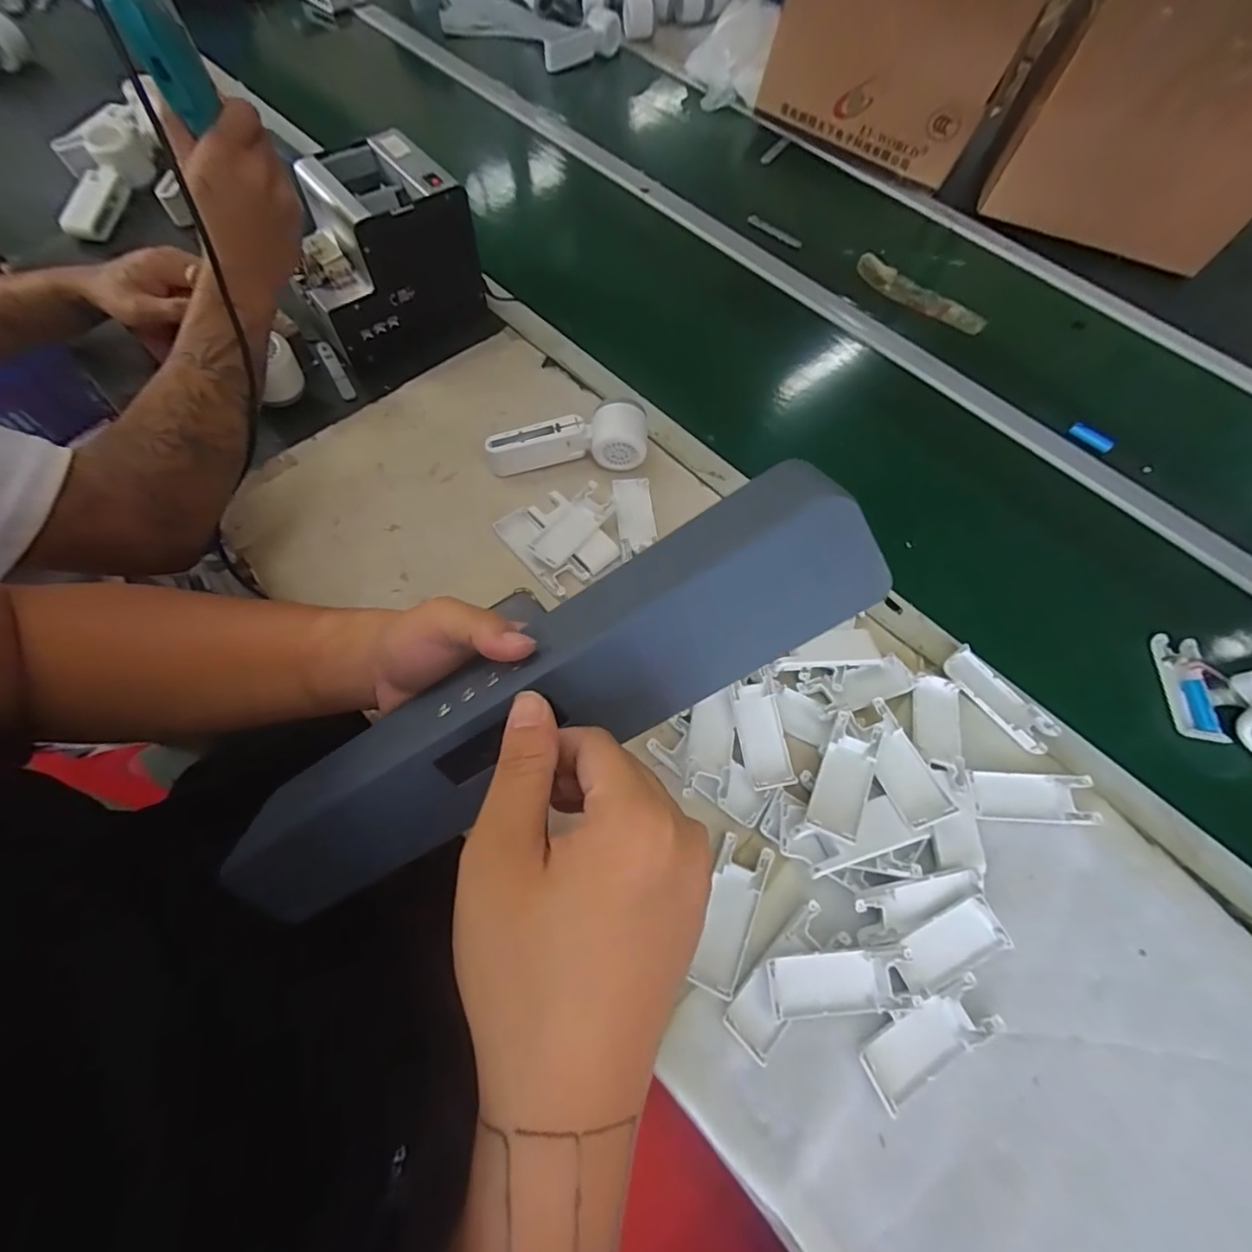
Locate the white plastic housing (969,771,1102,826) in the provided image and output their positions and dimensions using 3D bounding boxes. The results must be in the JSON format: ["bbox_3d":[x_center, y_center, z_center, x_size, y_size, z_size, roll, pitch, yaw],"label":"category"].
[{"bbox_3d":[0.339,0.144,0.448,0.101,0.012,0.038,4,64,-2],"label":"white plastic housing"}]

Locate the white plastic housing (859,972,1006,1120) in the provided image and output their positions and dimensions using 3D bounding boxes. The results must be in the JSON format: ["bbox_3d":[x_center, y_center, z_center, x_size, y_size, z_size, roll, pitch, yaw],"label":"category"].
[{"bbox_3d":[0.211,0.289,0.374,0.103,0.014,0.042,-23,68,-14],"label":"white plastic housing"}]

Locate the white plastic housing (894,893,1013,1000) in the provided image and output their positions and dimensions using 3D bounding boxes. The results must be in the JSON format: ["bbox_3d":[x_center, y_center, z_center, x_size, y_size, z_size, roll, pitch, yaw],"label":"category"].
[{"bbox_3d":[0.239,0.236,0.394,0.083,0.012,0.038,-24,75,-8],"label":"white plastic housing"}]

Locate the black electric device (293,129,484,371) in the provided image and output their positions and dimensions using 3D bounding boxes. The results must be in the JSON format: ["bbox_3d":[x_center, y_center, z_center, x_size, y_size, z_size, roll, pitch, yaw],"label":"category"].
[{"bbox_3d":[-0.276,-0.412,0.599,0.175,0.157,0.138,-29,70,-16],"label":"black electric device"}]

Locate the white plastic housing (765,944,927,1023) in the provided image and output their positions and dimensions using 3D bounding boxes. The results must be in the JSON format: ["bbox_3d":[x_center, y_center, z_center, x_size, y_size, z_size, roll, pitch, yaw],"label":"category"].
[{"bbox_3d":[0.150,0.252,0.376,0.101,0.015,0.038,-2,65,-5],"label":"white plastic housing"}]

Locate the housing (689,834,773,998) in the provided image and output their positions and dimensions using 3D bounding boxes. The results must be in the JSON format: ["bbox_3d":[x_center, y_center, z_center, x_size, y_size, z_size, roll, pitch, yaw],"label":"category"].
[{"bbox_3d":[0.076,0.213,0.398,0.037,0.013,0.103,24,65,8],"label":"housing"}]

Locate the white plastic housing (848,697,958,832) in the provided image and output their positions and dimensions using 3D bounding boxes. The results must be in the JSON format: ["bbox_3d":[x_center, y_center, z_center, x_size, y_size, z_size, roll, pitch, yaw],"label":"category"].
[{"bbox_3d":[0.219,0.109,0.431,0.039,0.012,0.100,-25,57,3],"label":"white plastic housing"}]

